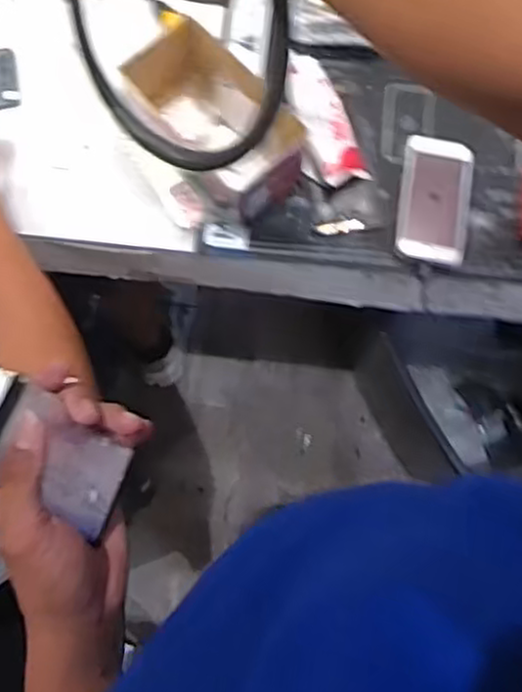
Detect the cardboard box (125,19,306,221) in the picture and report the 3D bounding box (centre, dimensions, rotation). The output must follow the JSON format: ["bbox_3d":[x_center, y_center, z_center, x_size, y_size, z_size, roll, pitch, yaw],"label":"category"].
[{"bbox_3d":[-0.042,-0.221,0.745,0.105,0.100,0.186,-44,81,-8],"label":"cardboard box"}]

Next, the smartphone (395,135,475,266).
[{"bbox_3d":[0.181,-0.153,0.757,0.070,0.011,0.130,6,88,14],"label":"smartphone"}]

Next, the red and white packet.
[{"bbox_3d":[0.063,-0.240,0.765,0.061,0.034,0.143,-21,93,-4],"label":"red and white packet"}]

